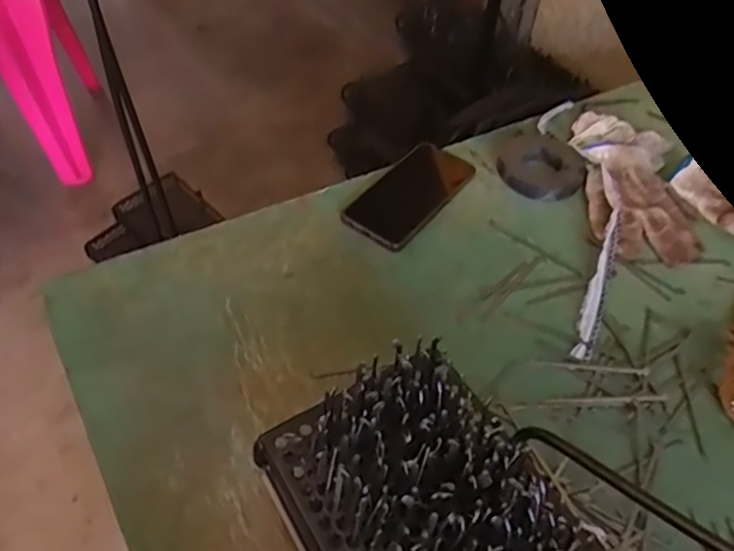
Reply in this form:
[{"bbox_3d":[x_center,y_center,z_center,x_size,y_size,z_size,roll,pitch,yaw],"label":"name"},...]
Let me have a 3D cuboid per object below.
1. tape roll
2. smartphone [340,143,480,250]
[{"bbox_3d":[0.203,-0.129,0.730,0.098,0.016,0.107,2,49,-2],"label":"tape roll"},{"bbox_3d":[0.047,-0.090,0.681,0.074,0.014,0.160,37,60,12],"label":"smartphone"}]

